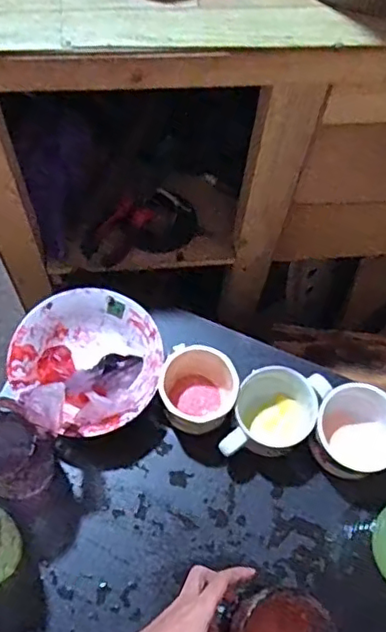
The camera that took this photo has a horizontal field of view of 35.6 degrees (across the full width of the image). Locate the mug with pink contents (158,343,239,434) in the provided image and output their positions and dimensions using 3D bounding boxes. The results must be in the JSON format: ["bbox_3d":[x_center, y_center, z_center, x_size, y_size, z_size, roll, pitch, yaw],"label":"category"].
[{"bbox_3d":[0.006,0.076,0.627,0.075,0.067,0.086,9,66,3],"label":"mug with pink contents"}]

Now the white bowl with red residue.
[{"bbox_3d":[-0.106,0.046,0.630,0.152,0.049,0.140,0,66,-1],"label":"white bowl with red residue"}]

